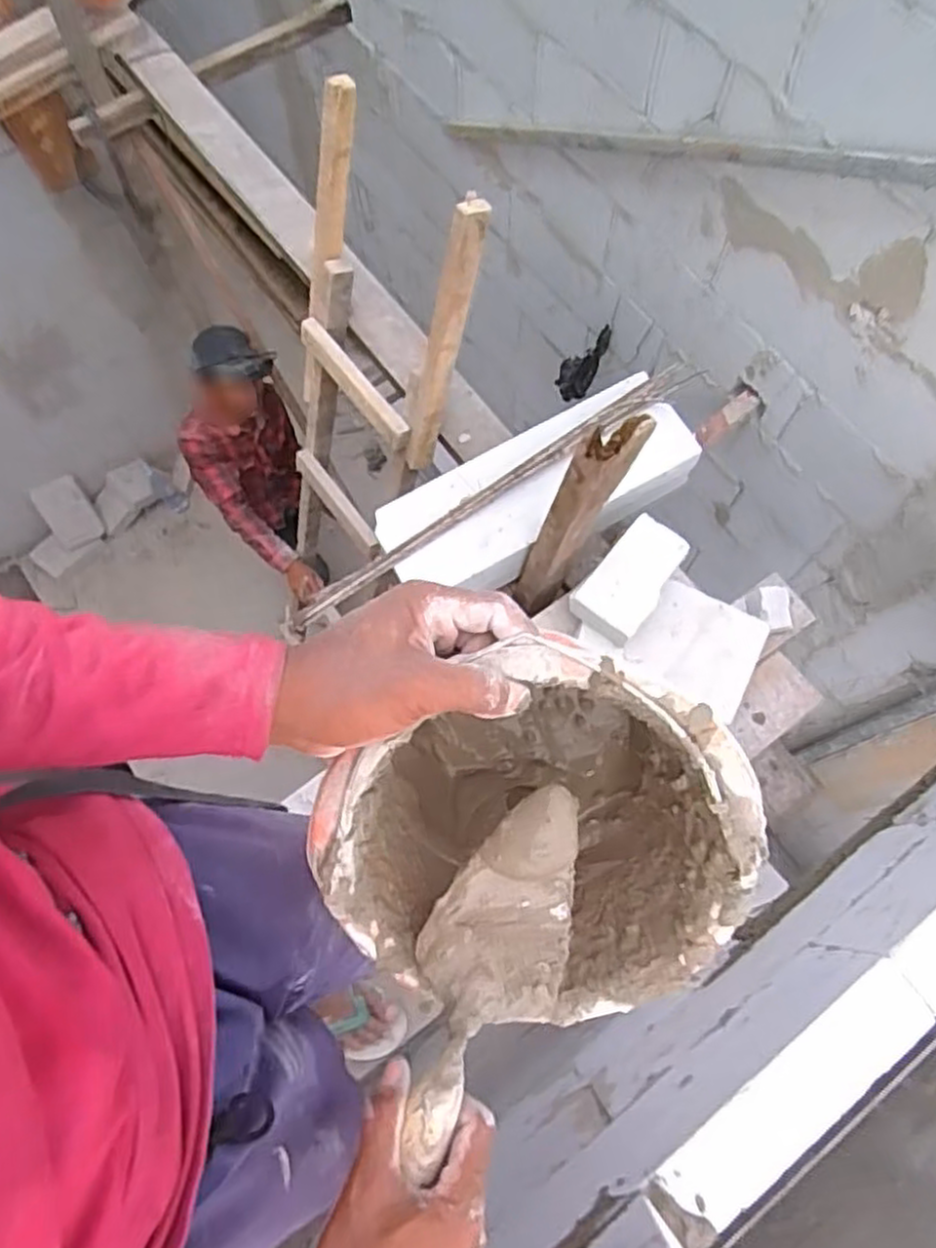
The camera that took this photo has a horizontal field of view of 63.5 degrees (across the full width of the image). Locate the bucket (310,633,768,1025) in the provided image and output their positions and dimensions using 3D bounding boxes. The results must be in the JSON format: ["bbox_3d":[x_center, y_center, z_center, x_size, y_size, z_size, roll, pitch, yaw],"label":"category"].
[{"bbox_3d":[0.042,0.100,0.505,0.248,0.268,0.179,-9,26,8],"label":"bucket"}]

